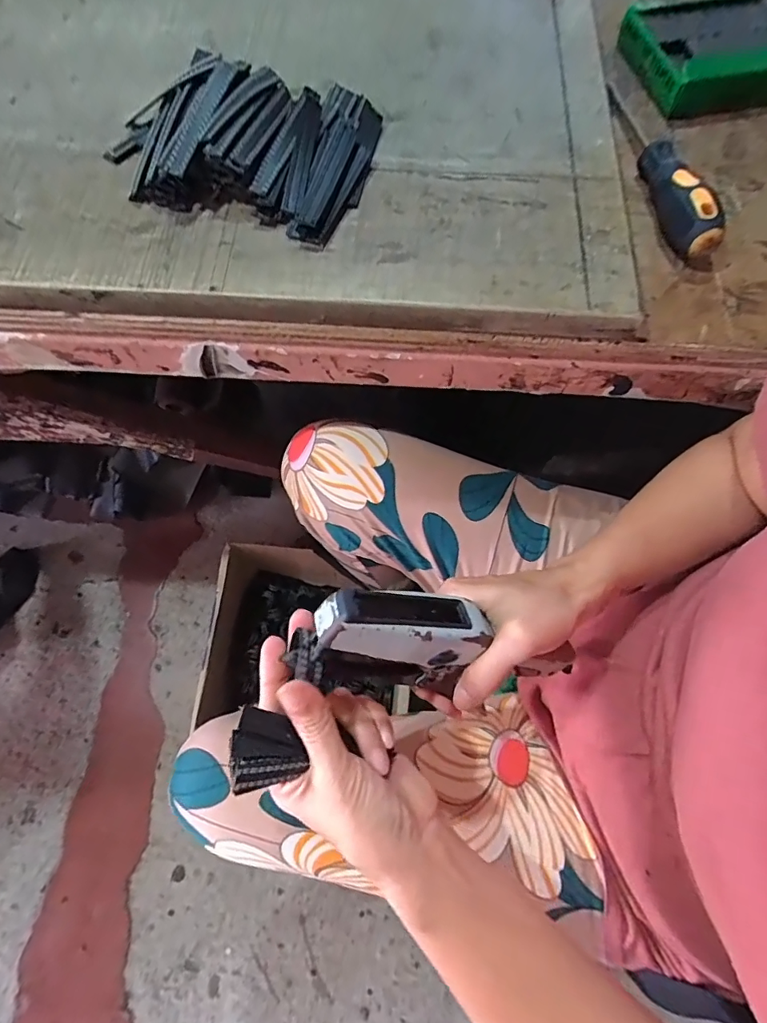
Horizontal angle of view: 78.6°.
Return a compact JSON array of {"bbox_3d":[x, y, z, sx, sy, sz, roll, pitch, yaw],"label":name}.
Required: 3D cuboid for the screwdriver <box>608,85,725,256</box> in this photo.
[{"bbox_3d":[0.213,-0.268,0.362,0.030,0.030,0.173,-8,69,-2],"label":"screwdriver"}]

